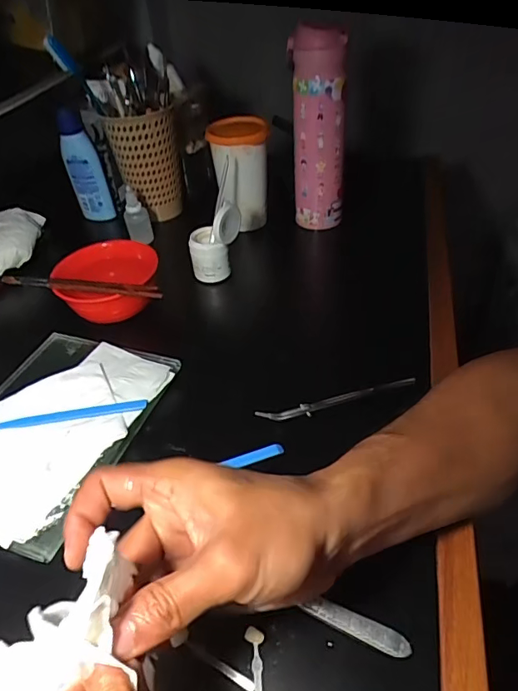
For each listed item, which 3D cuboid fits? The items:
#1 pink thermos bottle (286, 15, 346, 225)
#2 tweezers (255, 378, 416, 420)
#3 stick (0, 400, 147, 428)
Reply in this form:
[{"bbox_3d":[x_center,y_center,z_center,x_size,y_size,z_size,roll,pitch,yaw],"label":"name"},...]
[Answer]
[{"bbox_3d":[0.070,-0.243,0.566,0.065,0.232,0.056,4,42,10],"label":"pink thermos bottle"},{"bbox_3d":[0.070,0.045,0.415,0.143,0.007,0.016,-13,42,-9],"label":"tweezers"},{"bbox_3d":[-0.164,0.059,0.411,0.134,0.004,0.012,-9,42,-5],"label":"stick"}]

